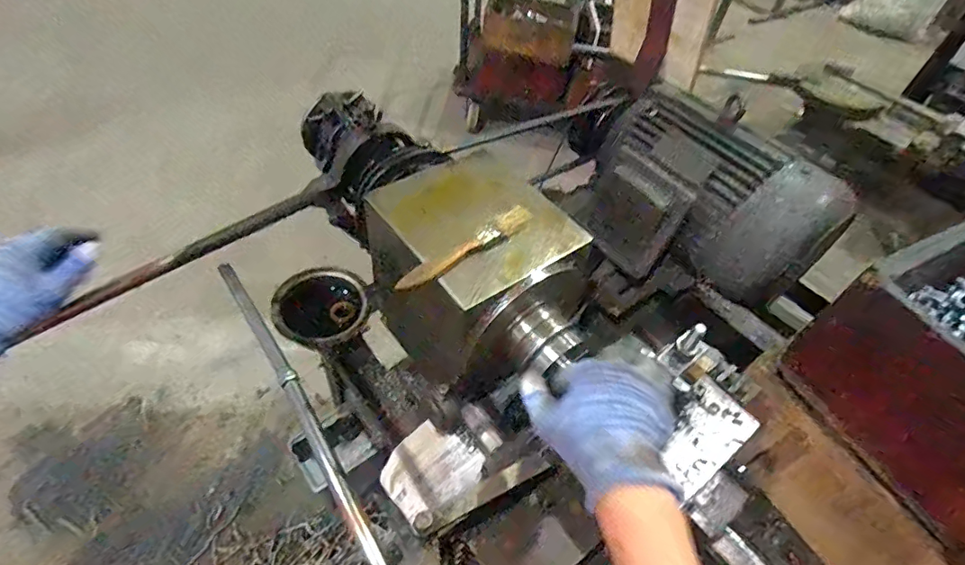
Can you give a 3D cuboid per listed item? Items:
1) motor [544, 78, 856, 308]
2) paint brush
[{"bbox_3d":[0.262,-0.106,0.667,0.202,0.175,0.322,-35,61,-29],"label":"motor"},{"bbox_3d":[-0.014,-0.032,0.452,0.148,0.008,0.019,-32,60,-28],"label":"paint brush"}]

